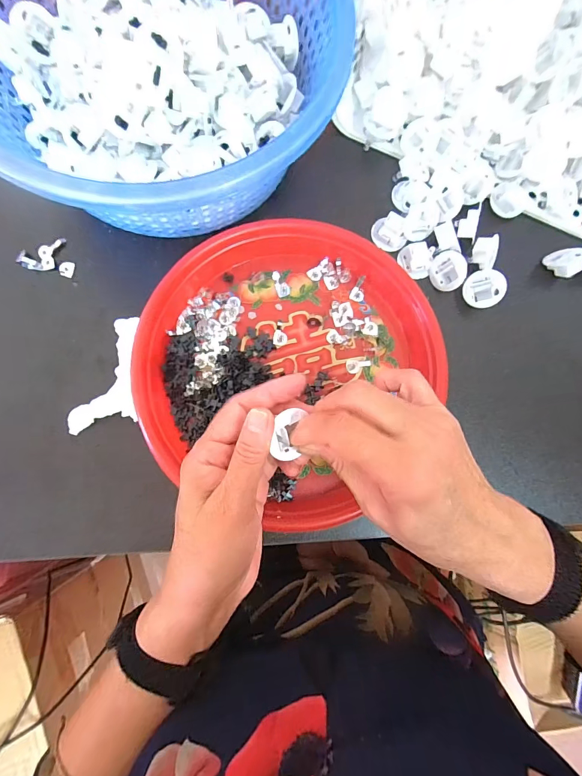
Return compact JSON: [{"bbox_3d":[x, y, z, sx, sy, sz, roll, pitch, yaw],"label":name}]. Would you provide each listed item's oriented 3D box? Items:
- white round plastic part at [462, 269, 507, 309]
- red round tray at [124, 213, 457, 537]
[{"bbox_3d":[0.170,-0.088,0.316,0.033,0.007,0.033,-15,80,31],"label":"white round plastic part"},{"bbox_3d":[0.002,-0.016,0.291,0.234,0.028,0.247,1,82,-4],"label":"red round tray"}]

